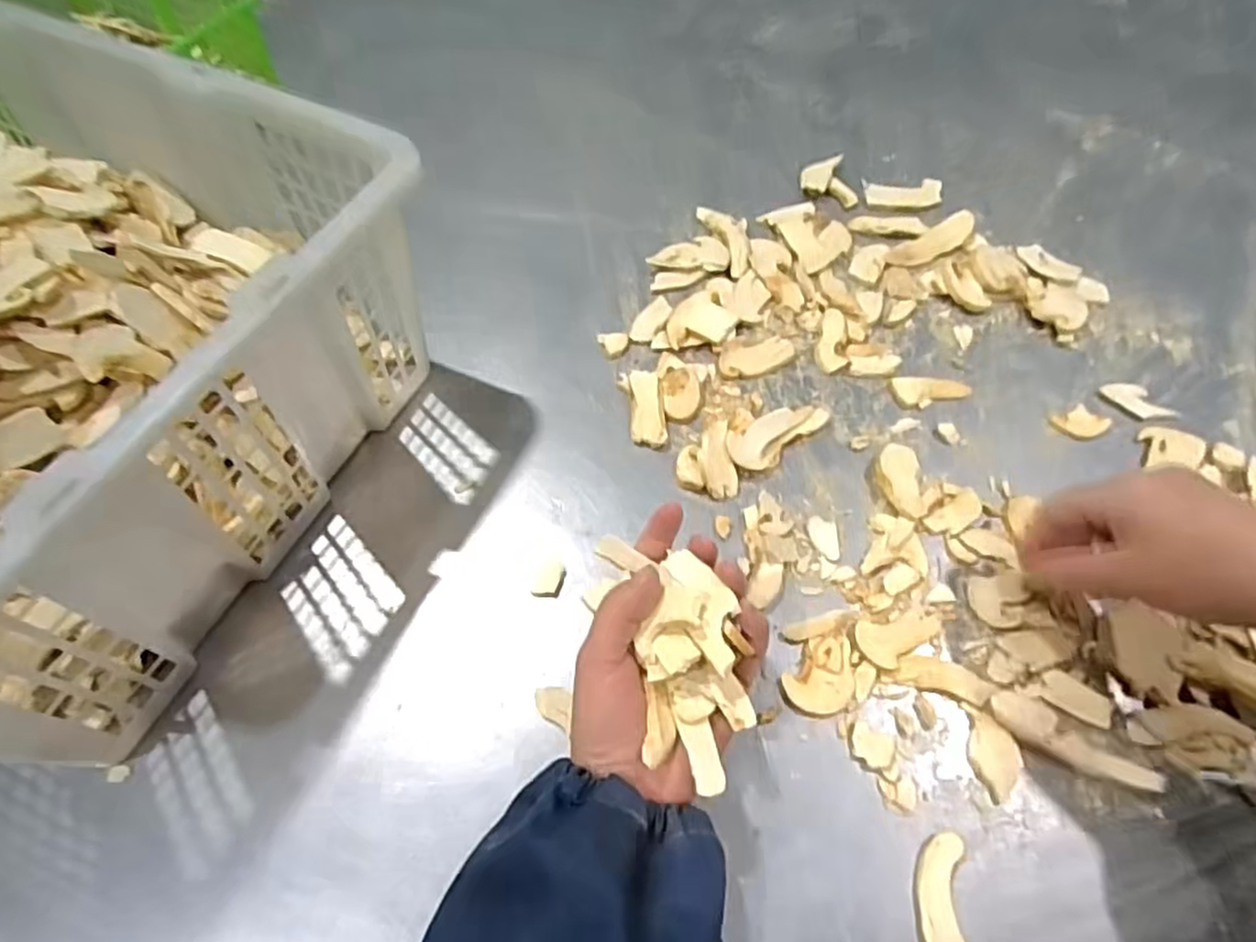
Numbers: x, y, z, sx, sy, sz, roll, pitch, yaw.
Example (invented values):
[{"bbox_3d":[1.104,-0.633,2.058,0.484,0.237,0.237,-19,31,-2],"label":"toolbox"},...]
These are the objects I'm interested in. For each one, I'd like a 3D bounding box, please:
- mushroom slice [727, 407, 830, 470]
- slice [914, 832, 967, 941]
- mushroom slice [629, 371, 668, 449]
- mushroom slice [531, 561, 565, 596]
[{"bbox_3d":[0.094,-0.023,0.454,0.069,0.018,0.026,-31,64,-16],"label":"mushroom slice"},{"bbox_3d":[0.145,0.199,0.331,0.023,0.004,0.059,6,60,5],"label":"slice"},{"bbox_3d":[0.013,-0.041,0.467,0.022,0.012,0.055,-4,60,-1],"label":"mushroom slice"},{"bbox_3d":[-0.045,0.062,0.413,0.016,0.004,0.022,11,61,8],"label":"mushroom slice"}]

